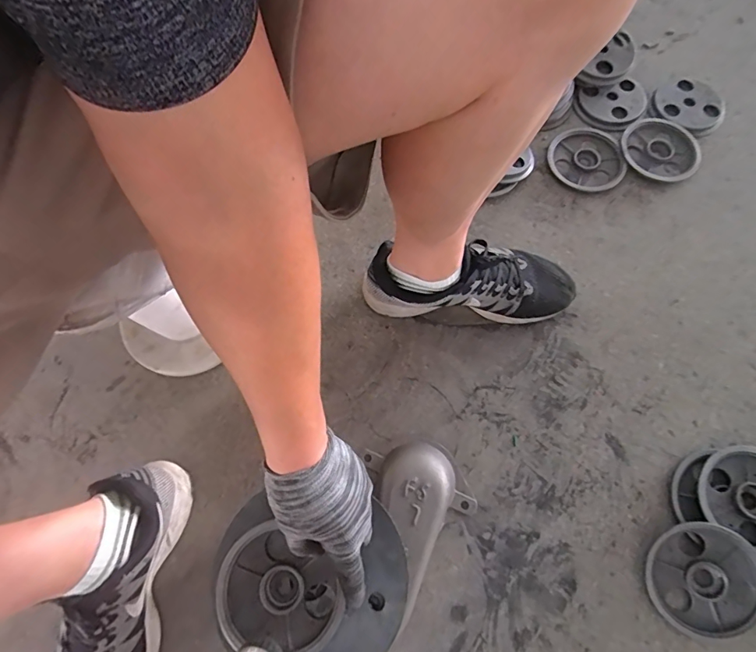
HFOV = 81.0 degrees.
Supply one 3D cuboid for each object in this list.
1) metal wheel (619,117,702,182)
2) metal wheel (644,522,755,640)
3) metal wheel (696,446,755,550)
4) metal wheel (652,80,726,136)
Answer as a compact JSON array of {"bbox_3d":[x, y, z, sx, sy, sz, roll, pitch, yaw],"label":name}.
[{"bbox_3d":[0.460,-0.290,0.719,0.119,0.011,0.117,-1,71,2],"label":"metal wheel"},{"bbox_3d":[0.379,0.295,0.511,0.120,0.020,0.120,-3,78,16],"label":"metal wheel"},{"bbox_3d":[0.457,0.210,0.538,0.119,0.029,0.114,-1,71,2],"label":"metal wheel"},{"bbox_3d":[0.525,-0.372,0.745,0.111,0.015,0.098,43,77,14],"label":"metal wheel"}]

